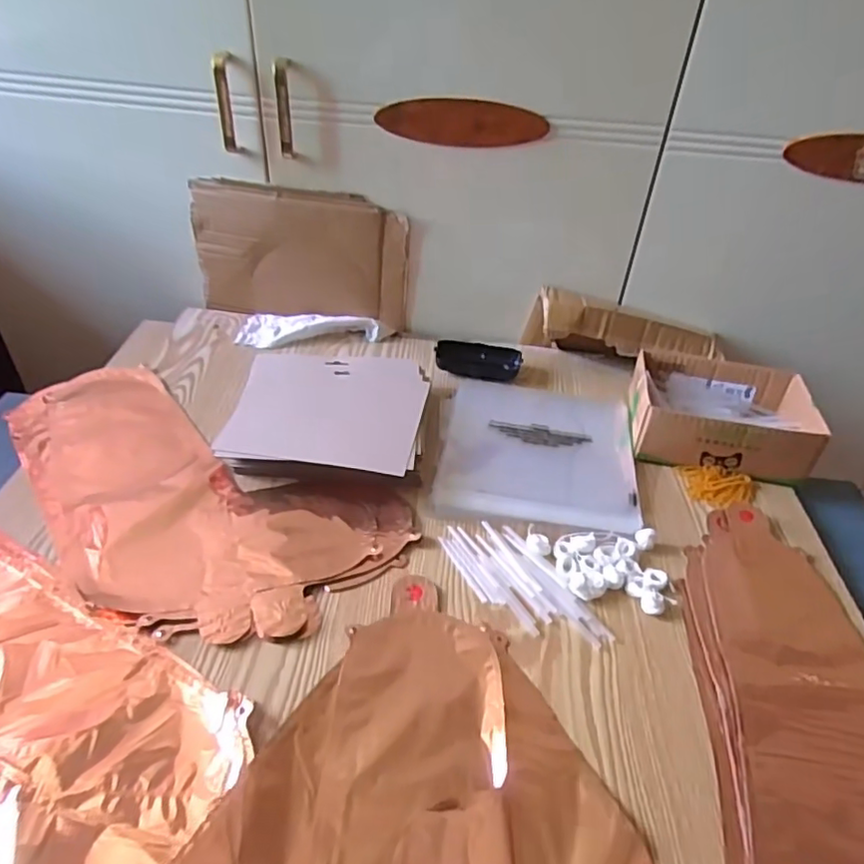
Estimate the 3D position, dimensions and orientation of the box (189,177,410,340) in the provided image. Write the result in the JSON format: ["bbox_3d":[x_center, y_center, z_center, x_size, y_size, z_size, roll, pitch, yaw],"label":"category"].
[{"bbox_3d":[-0.167,-0.226,0.796,0.267,0.170,0.032,9,40,6],"label":"box"}]

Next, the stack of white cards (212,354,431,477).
[{"bbox_3d":[-0.109,-0.018,0.662,0.197,0.038,0.192,5,39,1],"label":"stack of white cards"}]

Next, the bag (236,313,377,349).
[{"bbox_3d":[-0.163,-0.138,0.813,0.178,0.028,0.069,4,39,0],"label":"bag"}]

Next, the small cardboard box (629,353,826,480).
[{"bbox_3d":[0.320,-0.024,0.688,0.180,0.064,0.147,9,40,6],"label":"small cardboard box"}]

